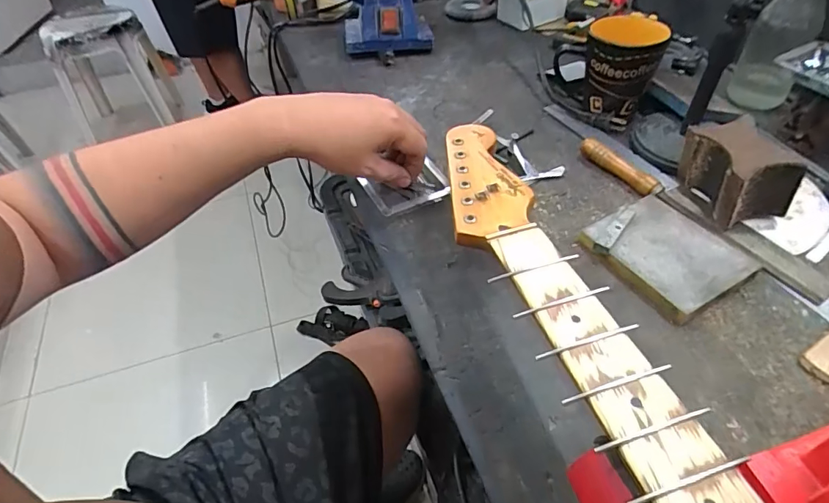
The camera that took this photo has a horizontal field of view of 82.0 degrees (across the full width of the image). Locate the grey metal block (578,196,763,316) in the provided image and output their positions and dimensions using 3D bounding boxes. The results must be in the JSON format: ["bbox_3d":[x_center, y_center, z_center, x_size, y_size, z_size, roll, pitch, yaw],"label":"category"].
[{"bbox_3d":[0.228,0.000,0.432,0.100,0.022,0.114,-26,50,-18],"label":"grey metal block"}]

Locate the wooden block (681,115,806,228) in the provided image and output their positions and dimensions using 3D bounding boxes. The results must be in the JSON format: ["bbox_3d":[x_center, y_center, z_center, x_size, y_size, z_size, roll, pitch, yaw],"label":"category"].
[{"bbox_3d":[0.308,-0.080,0.462,0.061,0.071,0.088,-13,47,-7],"label":"wooden block"}]

